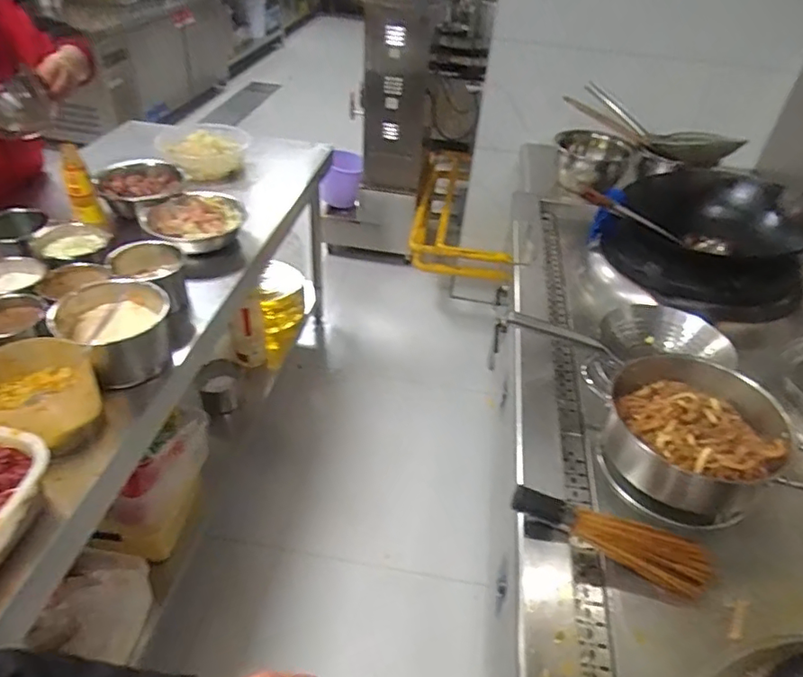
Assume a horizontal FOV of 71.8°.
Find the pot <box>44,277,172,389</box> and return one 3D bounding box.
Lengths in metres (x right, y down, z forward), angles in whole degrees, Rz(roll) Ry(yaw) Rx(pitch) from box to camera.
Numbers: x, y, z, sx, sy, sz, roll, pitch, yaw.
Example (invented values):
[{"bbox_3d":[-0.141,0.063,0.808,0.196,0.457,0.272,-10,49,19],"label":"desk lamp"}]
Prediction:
[{"bbox_3d":[-0.559,-0.020,1.091,0.188,0.137,0.196,3,39,-3],"label":"pot"}]

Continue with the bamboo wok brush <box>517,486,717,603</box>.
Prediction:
[{"bbox_3d":[0.325,0.302,0.860,0.304,0.067,0.081,19,41,16],"label":"bamboo wok brush"}]

